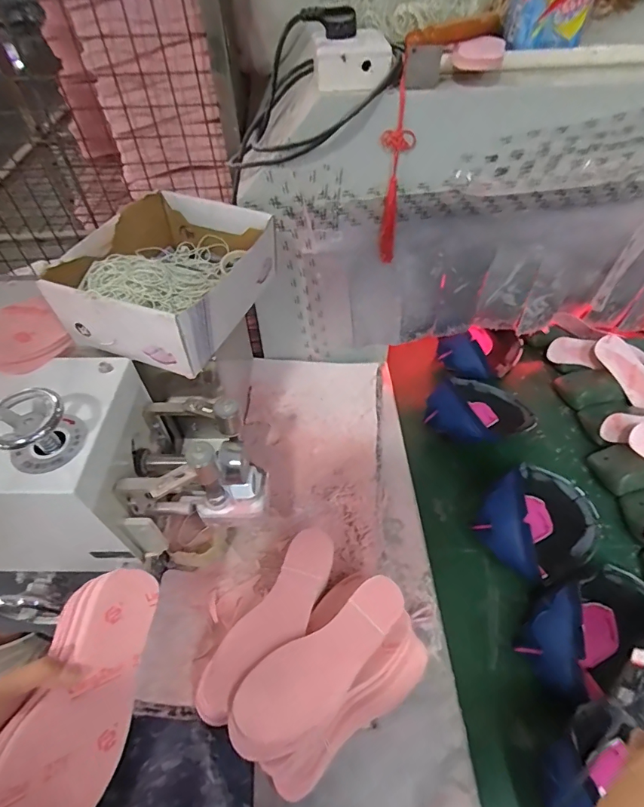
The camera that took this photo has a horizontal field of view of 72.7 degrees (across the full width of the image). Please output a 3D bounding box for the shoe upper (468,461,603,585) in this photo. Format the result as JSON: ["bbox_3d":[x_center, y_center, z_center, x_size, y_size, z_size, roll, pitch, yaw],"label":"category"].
[{"bbox_3d":[0.323,0.169,0.639,0.193,0.100,0.146,-32,60,-19],"label":"shoe upper"}]

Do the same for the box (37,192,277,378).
[{"bbox_3d":[-0.175,-0.165,0.534,0.190,0.091,0.243,15,57,11],"label":"box"}]

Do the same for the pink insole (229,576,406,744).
[{"bbox_3d":[0.008,0.269,0.458,0.199,0.016,0.076,-30,60,-18],"label":"pink insole"}]

